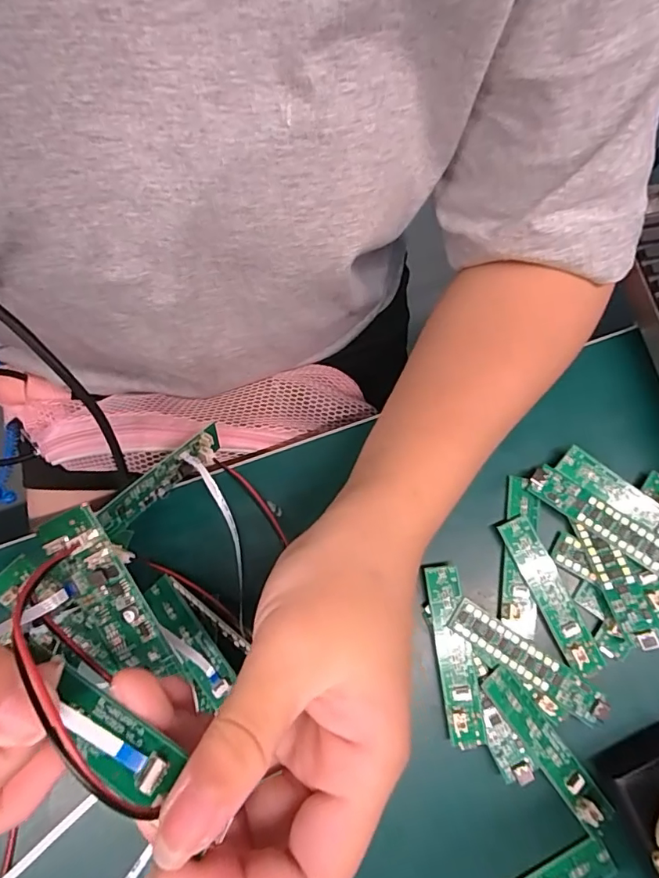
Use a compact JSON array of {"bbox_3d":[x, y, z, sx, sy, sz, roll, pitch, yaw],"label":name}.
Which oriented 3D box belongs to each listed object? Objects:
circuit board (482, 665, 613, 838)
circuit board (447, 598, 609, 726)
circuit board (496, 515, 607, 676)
[{"bbox_3d":[0.104,0.147,0.233,0.017,0.006,0.080,-35,80,-6],"label":"circuit board"},{"bbox_3d":[0.098,0.110,0.242,0.084,0.004,0.017,34,81,7],"label":"circuit board"},{"bbox_3d":[0.114,0.080,0.252,0.018,0.005,0.082,-24,79,-4],"label":"circuit board"}]

